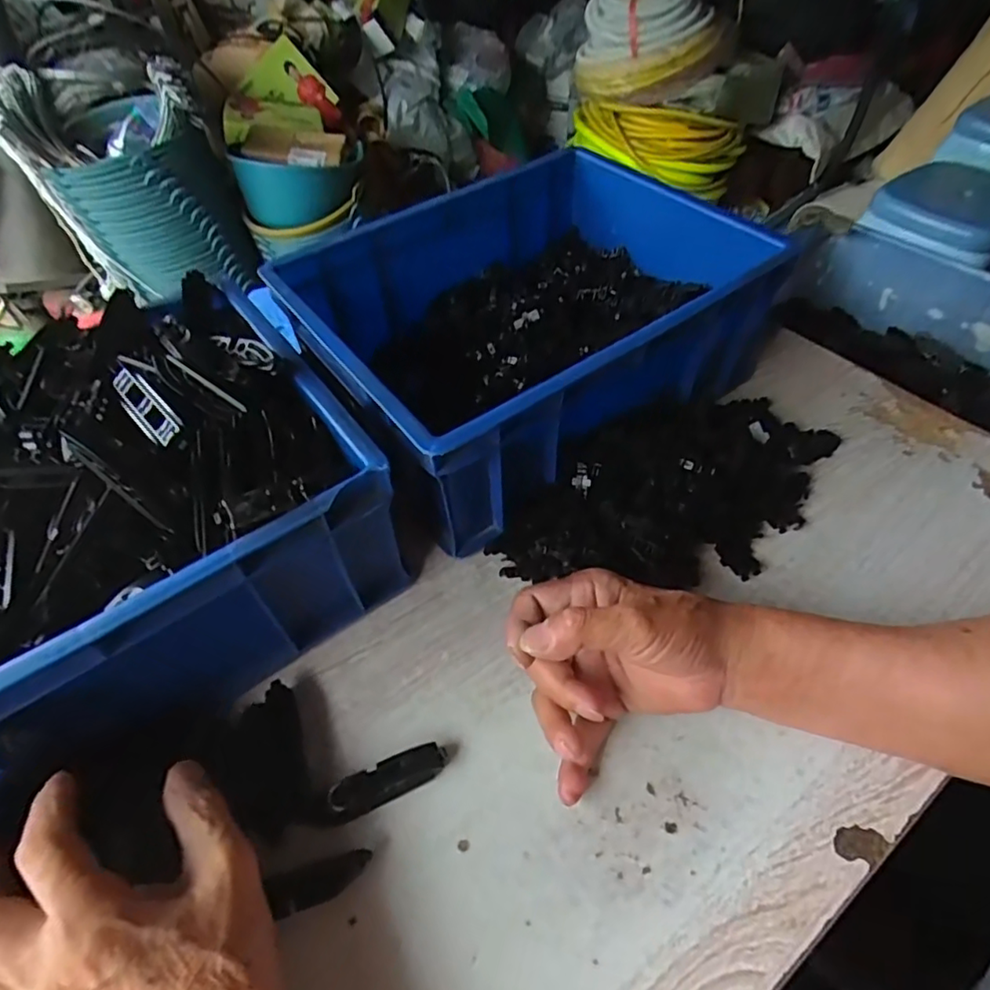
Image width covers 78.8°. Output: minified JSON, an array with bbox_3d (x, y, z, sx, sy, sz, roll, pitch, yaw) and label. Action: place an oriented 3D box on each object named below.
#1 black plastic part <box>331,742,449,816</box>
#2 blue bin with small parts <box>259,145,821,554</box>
[{"bbox_3d":[-0.060,0.162,0.343,0.066,0.015,0.021,-20,52,-12],"label":"black plastic part"},{"bbox_3d":[0.026,-0.142,0.508,0.337,0.130,0.255,-31,56,-20],"label":"blue bin with small parts"}]

